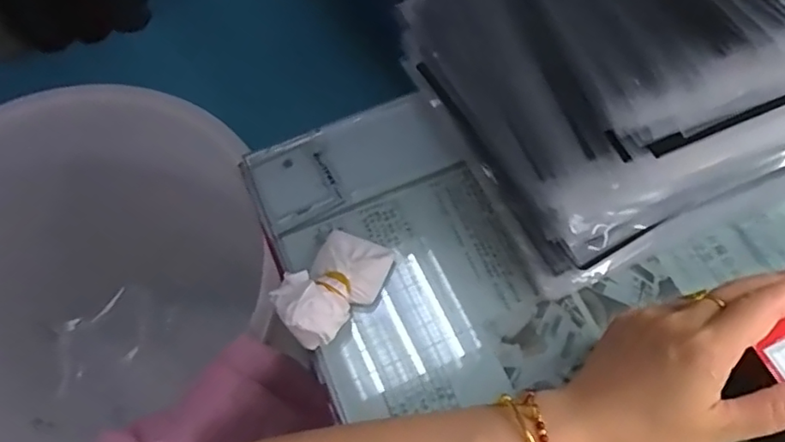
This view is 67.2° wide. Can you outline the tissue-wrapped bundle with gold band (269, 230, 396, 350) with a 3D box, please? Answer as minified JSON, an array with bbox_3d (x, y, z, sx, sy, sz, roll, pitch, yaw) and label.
[{"bbox_3d":[-0.039,0.041,0.389,0.050,0.039,0.082,28,68,16],"label":"tissue-wrapped bundle with gold band"}]

